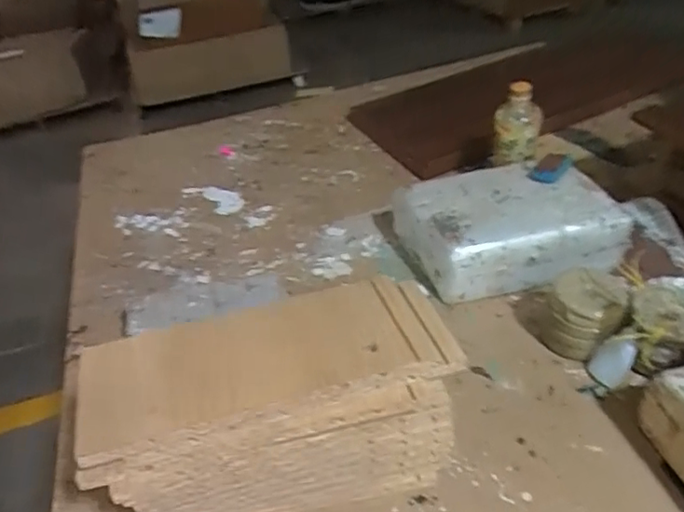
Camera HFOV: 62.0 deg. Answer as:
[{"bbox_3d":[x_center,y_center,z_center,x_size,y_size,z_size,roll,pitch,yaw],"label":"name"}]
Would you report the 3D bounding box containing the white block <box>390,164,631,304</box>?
[{"bbox_3d":[0.237,-0.041,0.834,0.293,0.108,0.175,-8,37,-4],"label":"white block"}]

